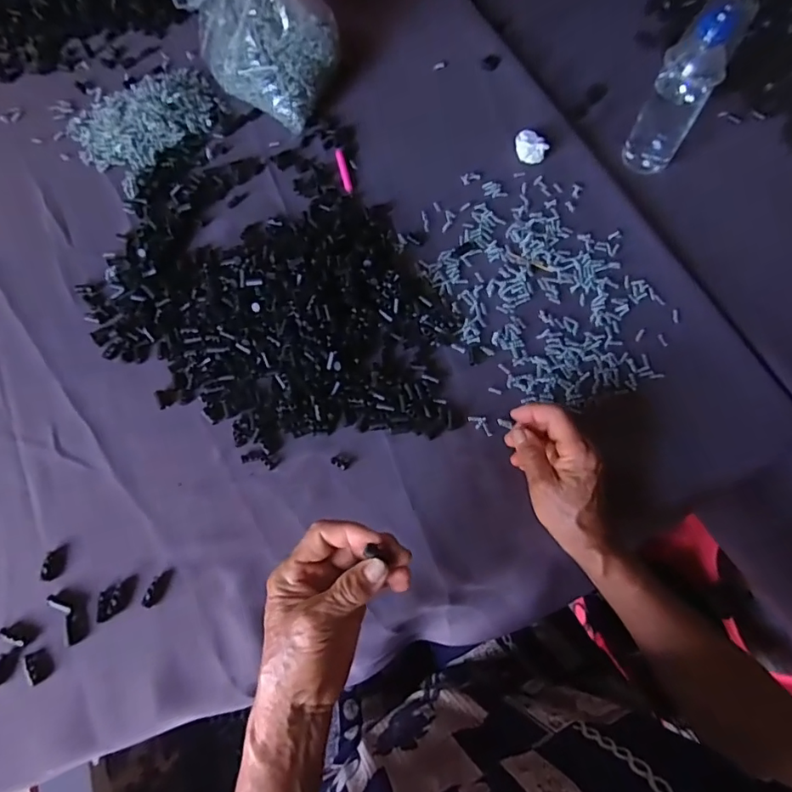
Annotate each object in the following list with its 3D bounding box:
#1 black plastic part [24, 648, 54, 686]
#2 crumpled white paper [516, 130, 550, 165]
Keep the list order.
[{"bbox_3d":[-0.286,0.216,0.412,0.019,0.004,0.025,-29,69,-12],"label":"black plastic part"},{"bbox_3d":[0.161,-0.299,0.622,0.028,0.021,0.038,-41,72,-16],"label":"crumpled white paper"}]

